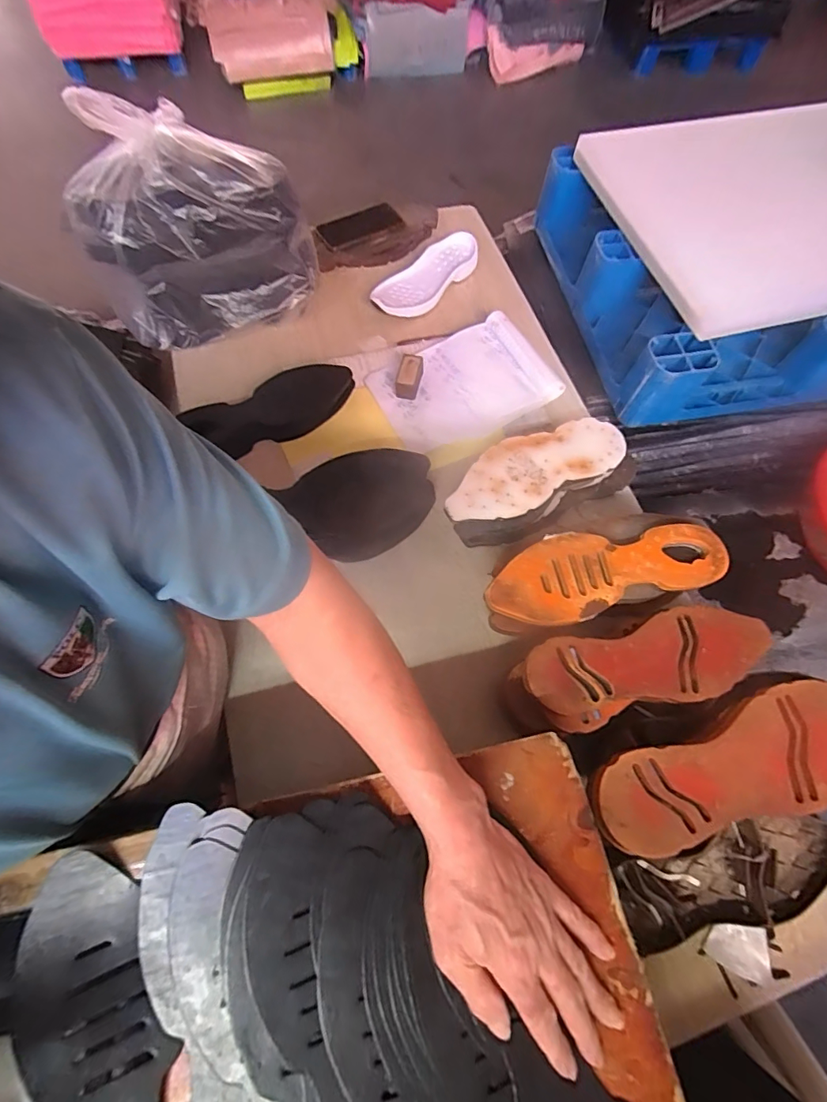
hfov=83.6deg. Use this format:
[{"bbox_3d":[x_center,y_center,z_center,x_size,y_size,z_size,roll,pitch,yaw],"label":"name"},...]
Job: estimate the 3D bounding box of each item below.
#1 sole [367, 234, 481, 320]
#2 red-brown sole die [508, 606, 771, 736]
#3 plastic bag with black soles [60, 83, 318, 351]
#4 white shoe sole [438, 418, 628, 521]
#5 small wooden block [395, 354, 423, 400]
[{"bbox_3d":[0.024,-0.518,0.867,0.098,0.030,0.236,38,71,13],"label":"sole"},{"bbox_3d":[0.262,0.128,0.521,0.287,0.037,0.100,-13,68,-7],"label":"red-brown sole die"},{"bbox_3d":[-0.318,-0.461,0.703,0.310,0.301,0.103,-7,68,-5],"label":"plastic bag with black soles"},{"bbox_3d":[0.163,-0.114,0.631,0.265,0.012,0.100,-27,71,-13],"label":"white shoe sole"},{"bbox_3d":[-0.006,-0.303,0.791,0.039,0.040,0.076,12,67,3],"label":"small wooden block"}]

